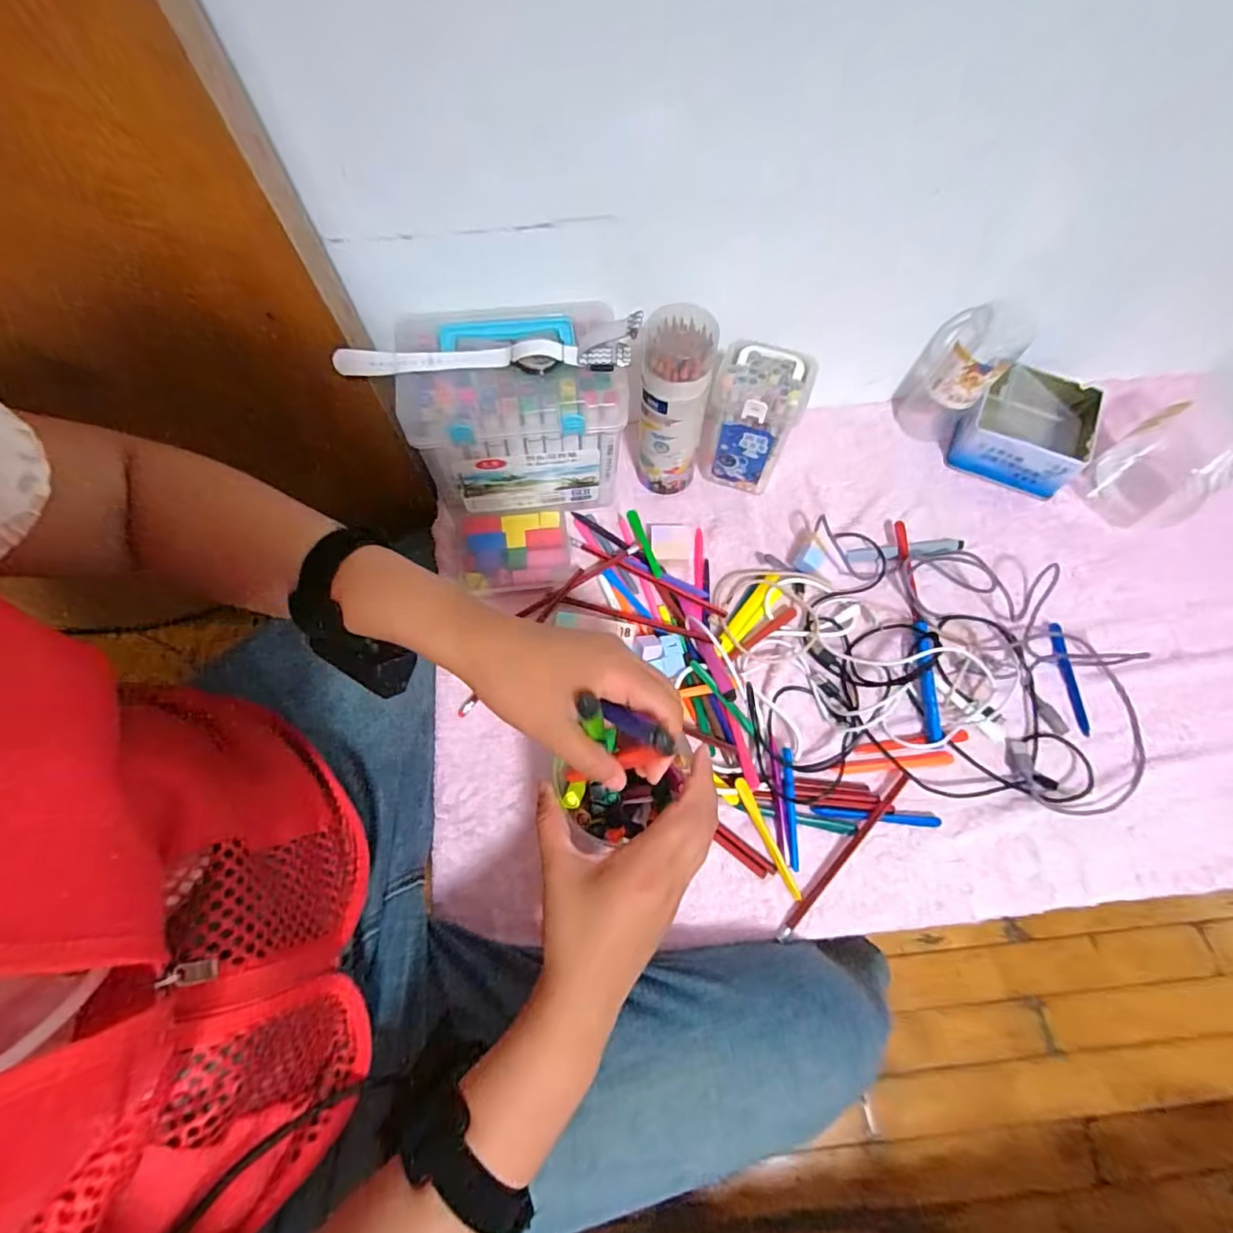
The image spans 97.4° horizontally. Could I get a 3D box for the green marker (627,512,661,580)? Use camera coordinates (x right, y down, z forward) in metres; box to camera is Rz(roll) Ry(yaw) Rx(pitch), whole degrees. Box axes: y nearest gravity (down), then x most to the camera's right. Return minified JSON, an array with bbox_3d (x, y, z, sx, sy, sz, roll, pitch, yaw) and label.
[{"bbox_3d":[0.029,-0.080,0.583,0.013,0.013,0.093,-16,56,-5],"label":"green marker"}]

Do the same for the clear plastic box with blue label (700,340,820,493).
[{"bbox_3d":[0.136,-0.197,0.555,0.084,0.147,0.057,15,70,7],"label":"clear plastic box with blue label"}]

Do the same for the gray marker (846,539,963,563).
[{"bbox_3d":[0.307,-0.069,0.578,0.124,0.010,0.020,-8,69,-2],"label":"gray marker"}]

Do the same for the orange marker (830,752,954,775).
[{"bbox_3d":[0.253,0.135,0.498,0.113,0.007,0.012,-5,69,-1],"label":"orange marker"}]

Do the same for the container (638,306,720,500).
[{"bbox_3d":[0.056,-0.206,0.541,0.062,0.186,0.072,8,69,4],"label":"container"}]

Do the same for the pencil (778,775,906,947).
[{"bbox_3d":[0.197,0.206,0.469,0.009,0.009,0.178,43,75,15],"label":"pencil"}]

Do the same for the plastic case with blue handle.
[{"bbox_3d":[-0.090,-0.191,0.534,0.180,0.153,0.117,-6,69,-1],"label":"plastic case with blue handle"}]

